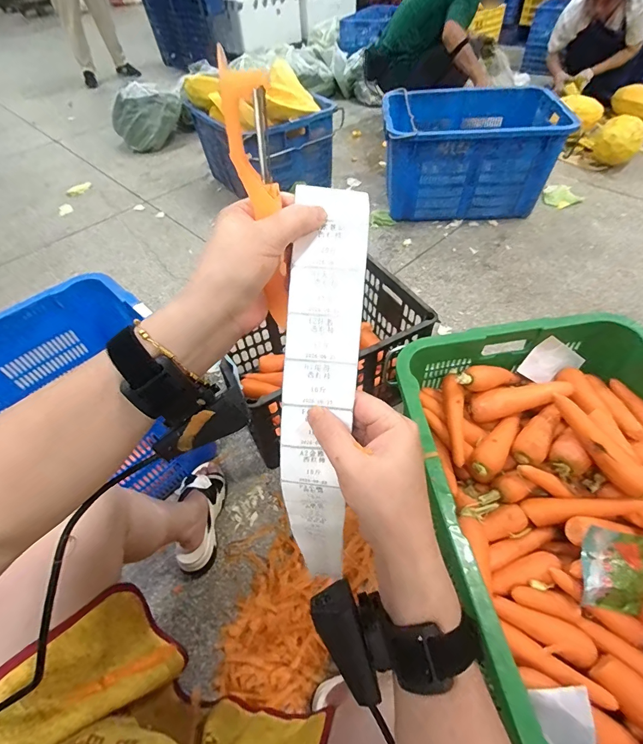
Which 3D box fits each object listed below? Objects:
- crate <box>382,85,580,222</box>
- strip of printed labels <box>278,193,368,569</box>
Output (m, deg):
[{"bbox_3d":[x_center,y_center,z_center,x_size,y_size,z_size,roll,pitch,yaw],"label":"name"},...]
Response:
[{"bbox_3d":[0.613,-0.924,1.619,0.682,0.375,0.459,4,52,8],"label":"crate"},{"bbox_3d":[0.000,0.036,0.291,0.052,0.327,0.051,7,19,10],"label":"strip of printed labels"}]

